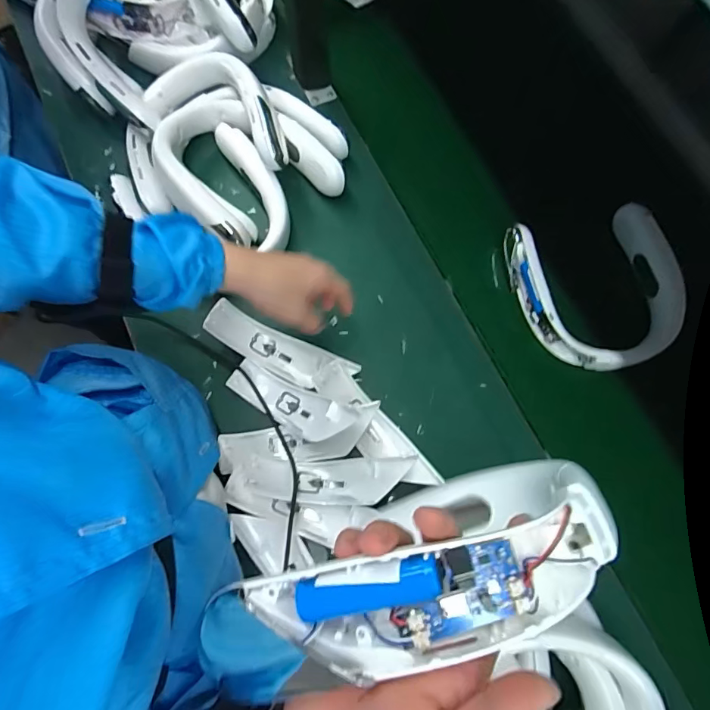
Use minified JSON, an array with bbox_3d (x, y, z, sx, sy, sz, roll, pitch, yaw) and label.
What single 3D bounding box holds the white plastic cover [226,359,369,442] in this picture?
[{"bbox_3d":[-0.070,0.056,0.505,0.167,0.037,0.051,18,75,30],"label":"white plastic cover"}]

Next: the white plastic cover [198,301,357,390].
[{"bbox_3d":[-0.087,-0.003,0.529,0.175,0.047,0.050,24,77,6],"label":"white plastic cover"}]

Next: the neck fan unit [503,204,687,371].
[{"bbox_3d":[0.307,-0.085,0.562,0.189,0.054,0.197,-17,76,-5],"label":"neck fan unit"}]

